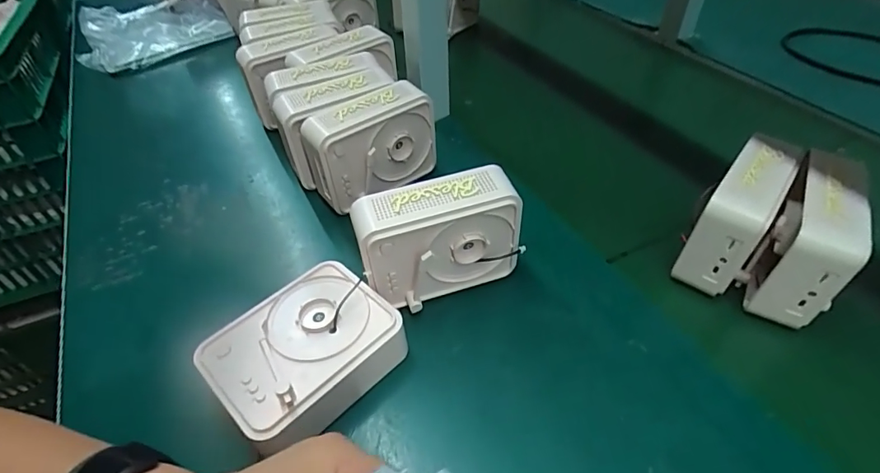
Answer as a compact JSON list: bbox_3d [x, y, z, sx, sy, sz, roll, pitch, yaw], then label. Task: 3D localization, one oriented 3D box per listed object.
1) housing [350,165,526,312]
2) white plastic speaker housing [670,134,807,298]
[{"bbox_3d":[-0.002,0.006,0.373,0.128,0.093,0.047,-14,46,-11],"label":"housing"},{"bbox_3d":[0.258,-0.014,0.403,0.049,0.102,0.116,32,55,30],"label":"white plastic speaker housing"}]

